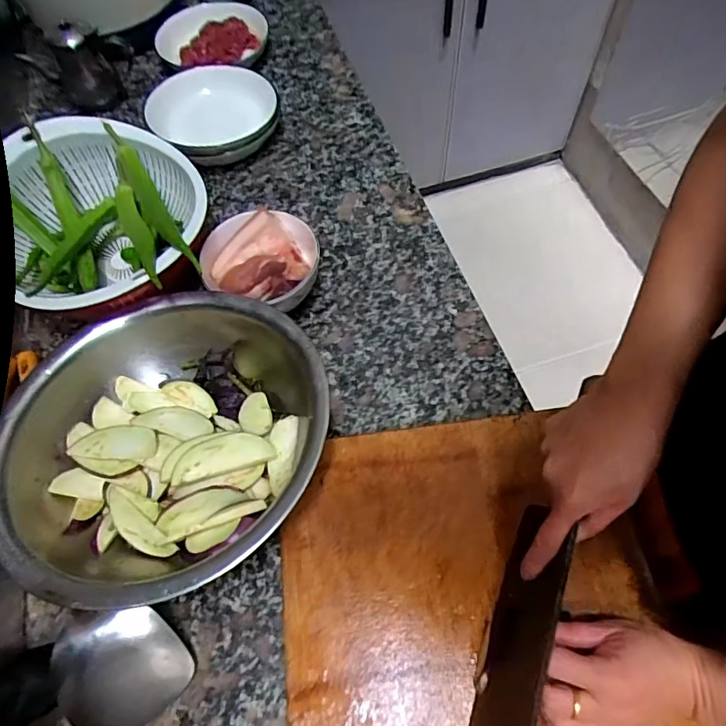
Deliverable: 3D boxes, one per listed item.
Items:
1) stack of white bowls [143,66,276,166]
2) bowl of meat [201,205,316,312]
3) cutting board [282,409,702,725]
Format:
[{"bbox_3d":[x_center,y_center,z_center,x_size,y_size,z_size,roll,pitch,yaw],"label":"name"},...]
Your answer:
[{"bbox_3d":[-0.199,-0.336,0.695,0.171,0.062,0.161,-27,64,-11],"label":"stack of white bowls"},{"bbox_3d":[-0.110,-0.106,0.556,0.119,0.081,0.117,0,62,3],"label":"bowl of meat"},{"bbox_3d":[0.090,0.232,0.392,0.288,0.028,0.382,-6,62,-1],"label":"cutting board"}]

